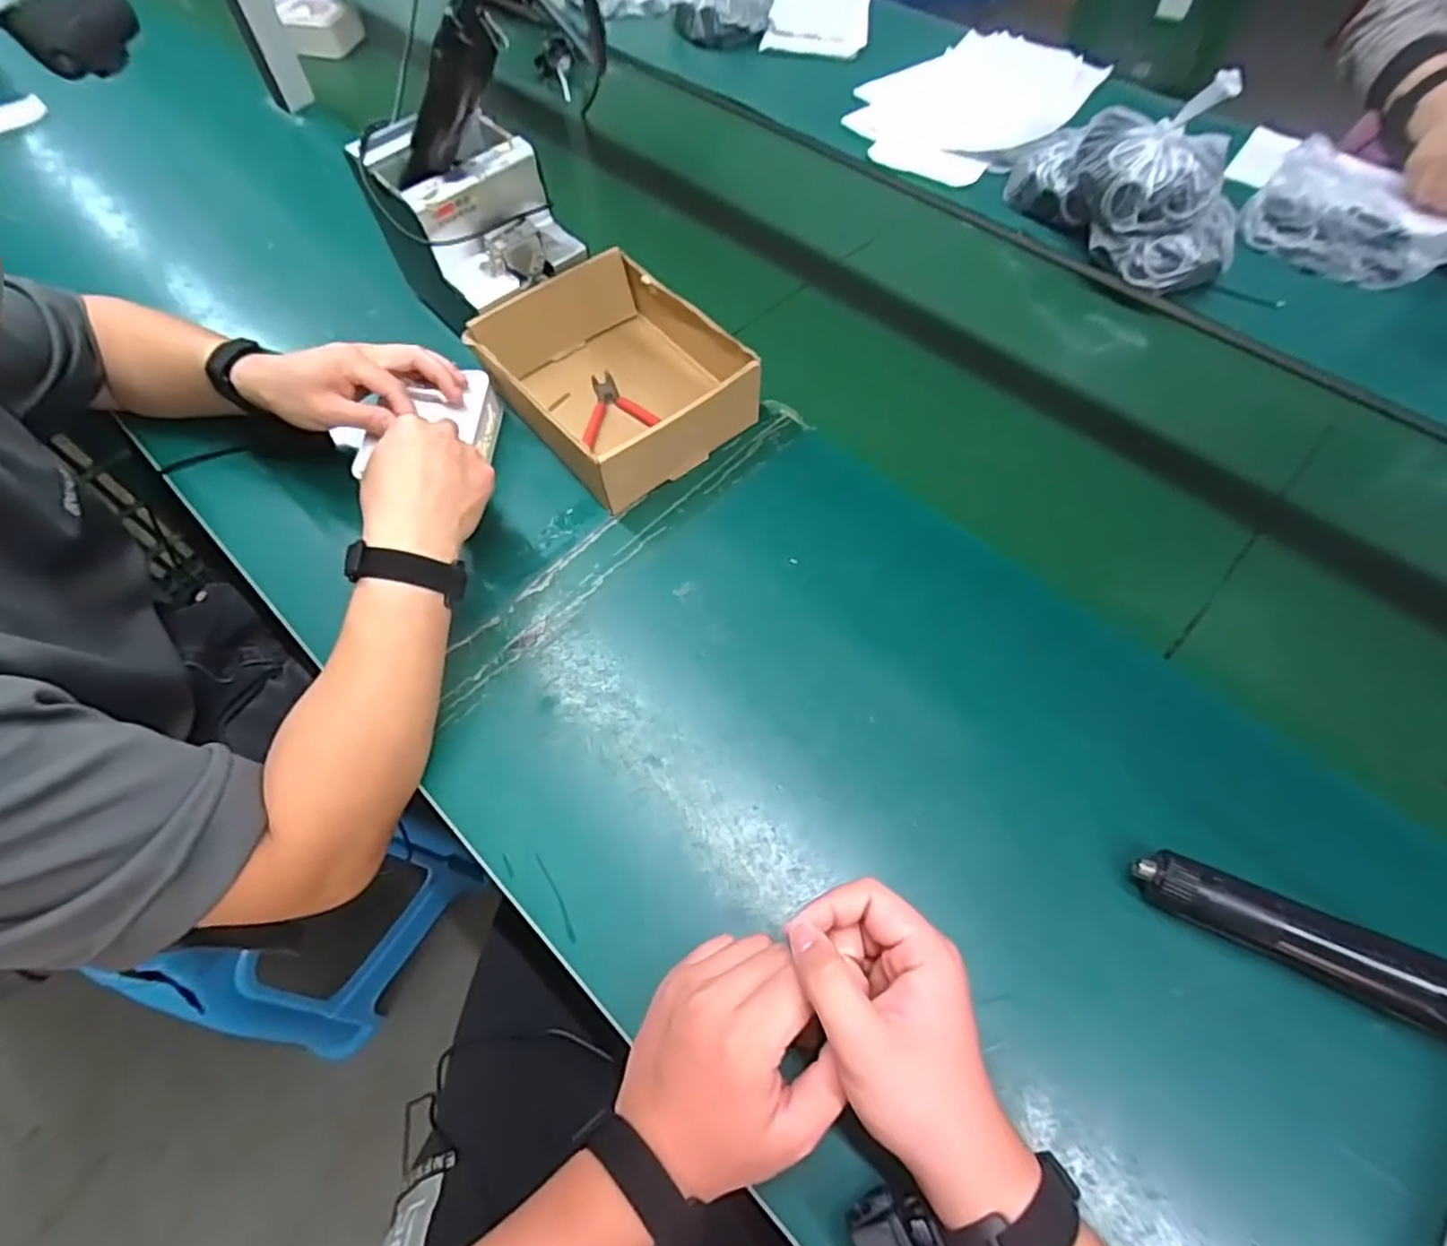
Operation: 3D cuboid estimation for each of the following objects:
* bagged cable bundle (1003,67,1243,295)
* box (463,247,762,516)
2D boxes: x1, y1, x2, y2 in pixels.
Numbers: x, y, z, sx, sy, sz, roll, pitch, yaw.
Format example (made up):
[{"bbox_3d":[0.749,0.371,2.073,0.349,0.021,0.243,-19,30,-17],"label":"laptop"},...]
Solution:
[{"bbox_3d":[0.440,-0.493,0.734,0.120,0.150,0.272,-28,64,-15],"label":"bagged cable bundle"},{"bbox_3d":[-0.097,-0.224,0.623,0.177,0.076,0.209,-34,65,-18],"label":"box"}]

